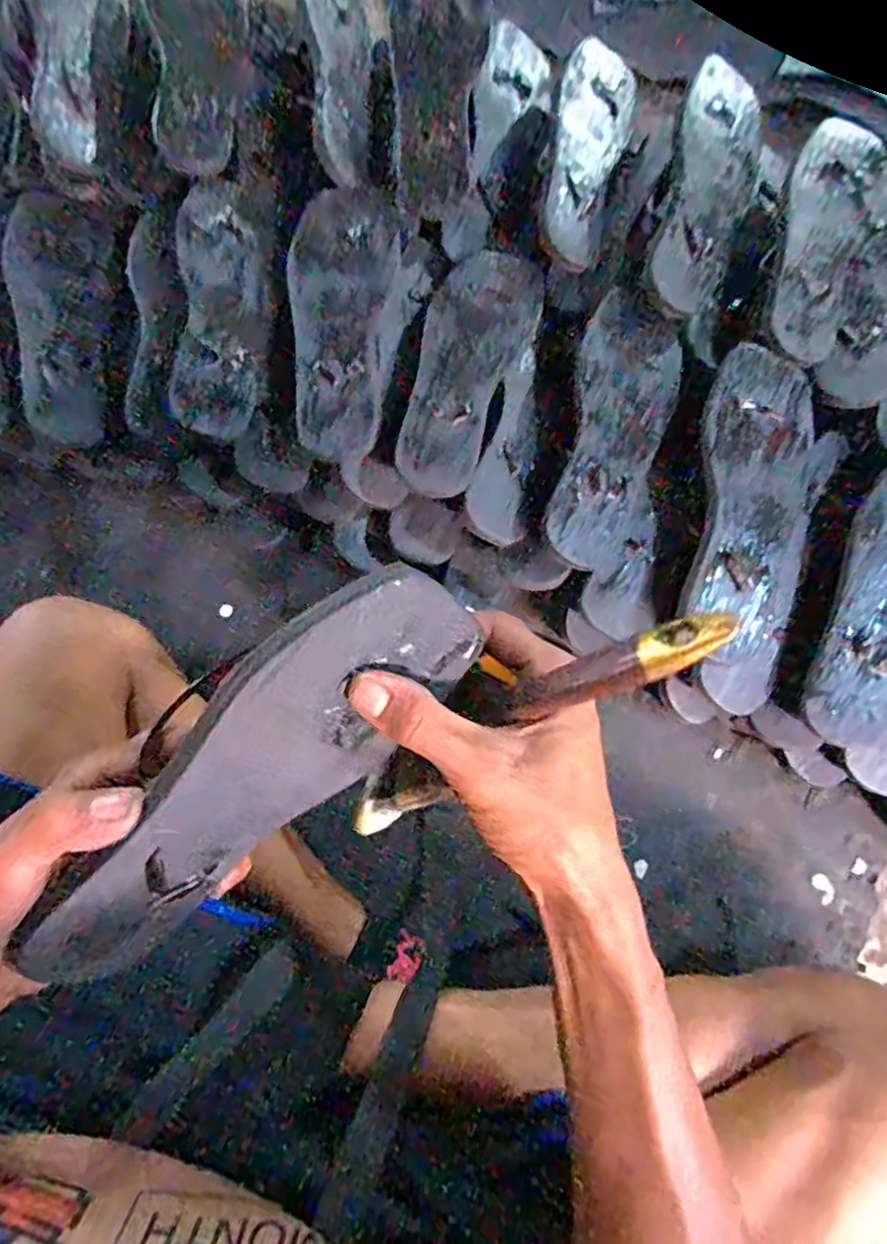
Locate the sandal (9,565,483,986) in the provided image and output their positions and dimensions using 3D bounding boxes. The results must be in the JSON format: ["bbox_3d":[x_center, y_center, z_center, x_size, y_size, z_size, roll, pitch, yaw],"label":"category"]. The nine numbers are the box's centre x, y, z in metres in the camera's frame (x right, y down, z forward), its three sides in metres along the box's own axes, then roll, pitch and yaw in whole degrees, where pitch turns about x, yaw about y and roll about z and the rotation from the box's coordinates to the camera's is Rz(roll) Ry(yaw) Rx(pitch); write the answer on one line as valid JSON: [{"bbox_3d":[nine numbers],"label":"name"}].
[{"bbox_3d":[-0.090,0.051,0.284,0.216,0.087,0.051,-40,45,-6],"label":"sandal"}]

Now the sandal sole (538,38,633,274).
[{"bbox_3d":[0.126,-0.423,0.586,0.062,0.034,0.235,13,75,3],"label":"sandal sole"}]

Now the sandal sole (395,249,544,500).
[{"bbox_3d":[0.019,-0.213,0.545,0.085,0.021,0.226,17,75,4],"label":"sandal sole"}]

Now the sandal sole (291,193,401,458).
[{"bbox_3d":[-0.090,-0.256,0.559,0.086,0.028,0.230,7,80,-6],"label":"sandal sole"}]

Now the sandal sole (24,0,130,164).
[{"bbox_3d":[-0.338,-0.541,0.599,0.086,0.025,0.225,2,92,0],"label":"sandal sole"}]

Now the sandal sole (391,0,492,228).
[{"bbox_3d":[-0.006,-0.481,0.588,0.081,0.013,0.247,4,89,1],"label":"sandal sole"}]

